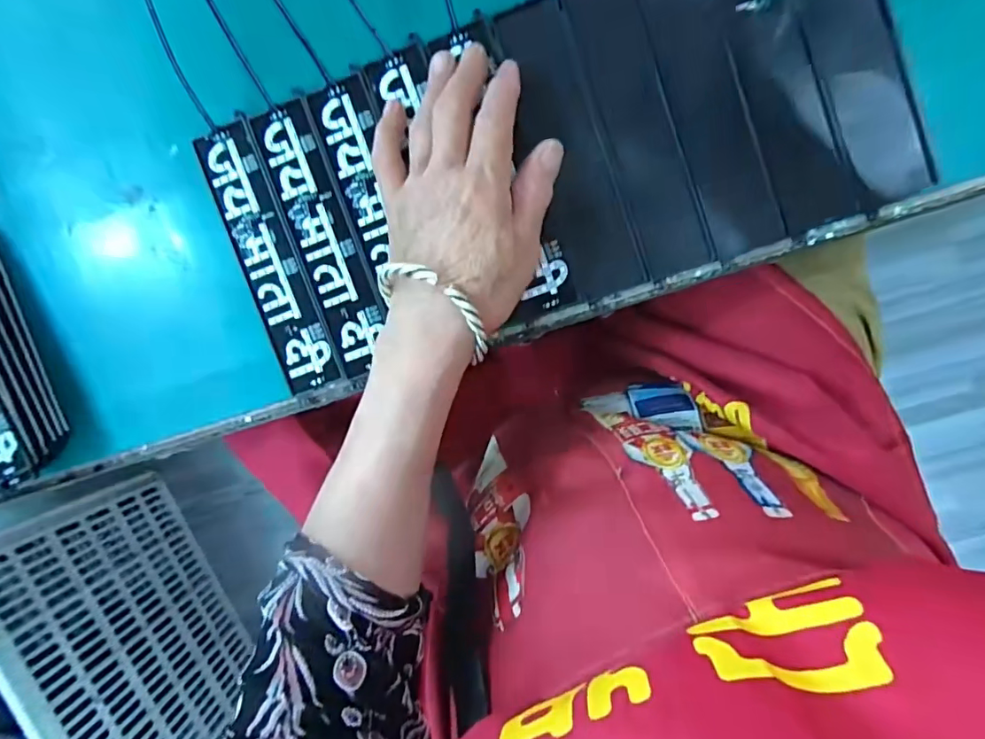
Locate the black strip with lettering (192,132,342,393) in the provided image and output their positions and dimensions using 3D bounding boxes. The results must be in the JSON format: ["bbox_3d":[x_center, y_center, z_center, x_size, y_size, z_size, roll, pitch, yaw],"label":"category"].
[{"bbox_3d":[-0.142,-0.067,0.313,0.035,0.004,0.167,-20,94,8],"label":"black strip with lettering"}]

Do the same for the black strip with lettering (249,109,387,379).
[{"bbox_3d":[-0.106,-0.081,0.308,0.036,0.004,0.165,-19,94,8],"label":"black strip with lettering"}]

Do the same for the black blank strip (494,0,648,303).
[{"bbox_3d":[0.045,-0.127,0.286,0.040,0.004,0.170,-18,94,7],"label":"black blank strip"}]

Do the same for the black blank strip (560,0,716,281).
[{"bbox_3d":[0.083,-0.138,0.281,0.038,0.004,0.169,-18,94,7],"label":"black blank strip"}]

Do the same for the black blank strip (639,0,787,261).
[{"bbox_3d":[0.120,-0.148,0.276,0.038,0.004,0.167,-19,94,7],"label":"black blank strip"}]

